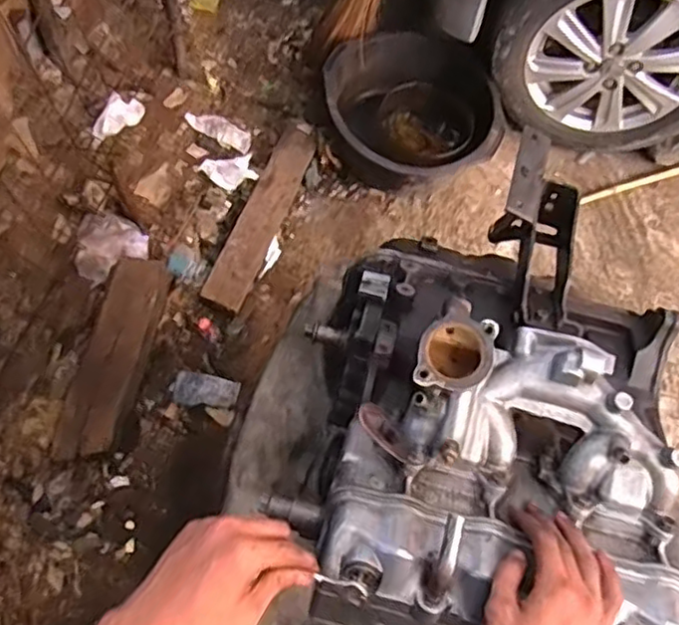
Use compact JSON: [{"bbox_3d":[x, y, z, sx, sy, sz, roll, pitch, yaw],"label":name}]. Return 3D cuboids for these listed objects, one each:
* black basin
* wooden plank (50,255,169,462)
[{"bbox_3d":[0.188,-0.508,1.682,0.430,0.203,0.385,-10,63,-2],"label":"black basin"},{"bbox_3d":[-0.478,0.095,1.391,0.127,0.067,0.441,13,76,3],"label":"wooden plank"}]

